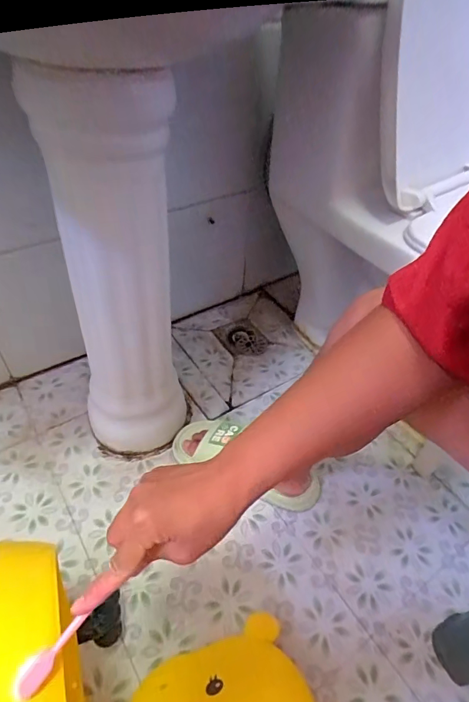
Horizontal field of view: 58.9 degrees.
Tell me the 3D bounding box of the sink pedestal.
[{"bbox_3d":[-0.163,-0.064,0.627,0.167,0.610,0.166,-4,45,-8],"label":"sink pedestal"}]

